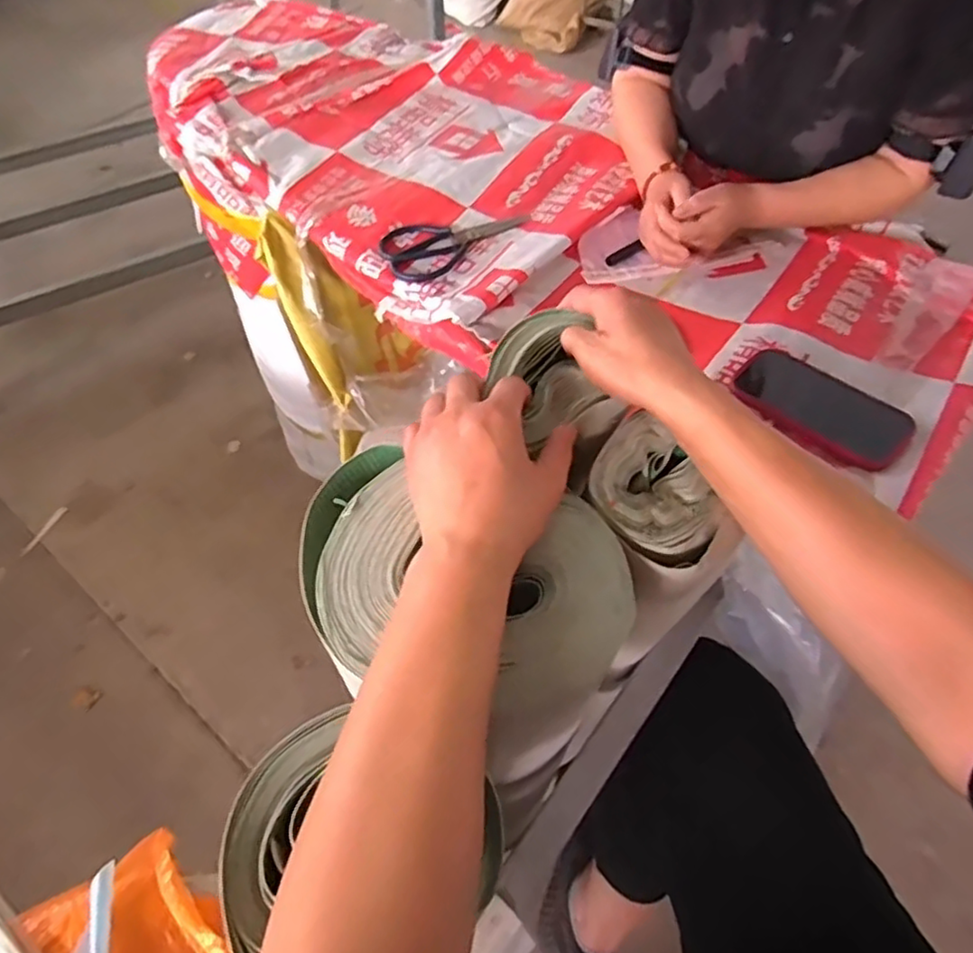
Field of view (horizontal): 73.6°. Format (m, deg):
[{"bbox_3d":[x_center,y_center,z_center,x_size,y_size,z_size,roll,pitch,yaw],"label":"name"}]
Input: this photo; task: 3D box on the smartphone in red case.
[{"bbox_3d":[0.326,-0.071,0.639,0.088,0.016,0.162,-37,63,-23],"label":"smartphone in red case"}]

